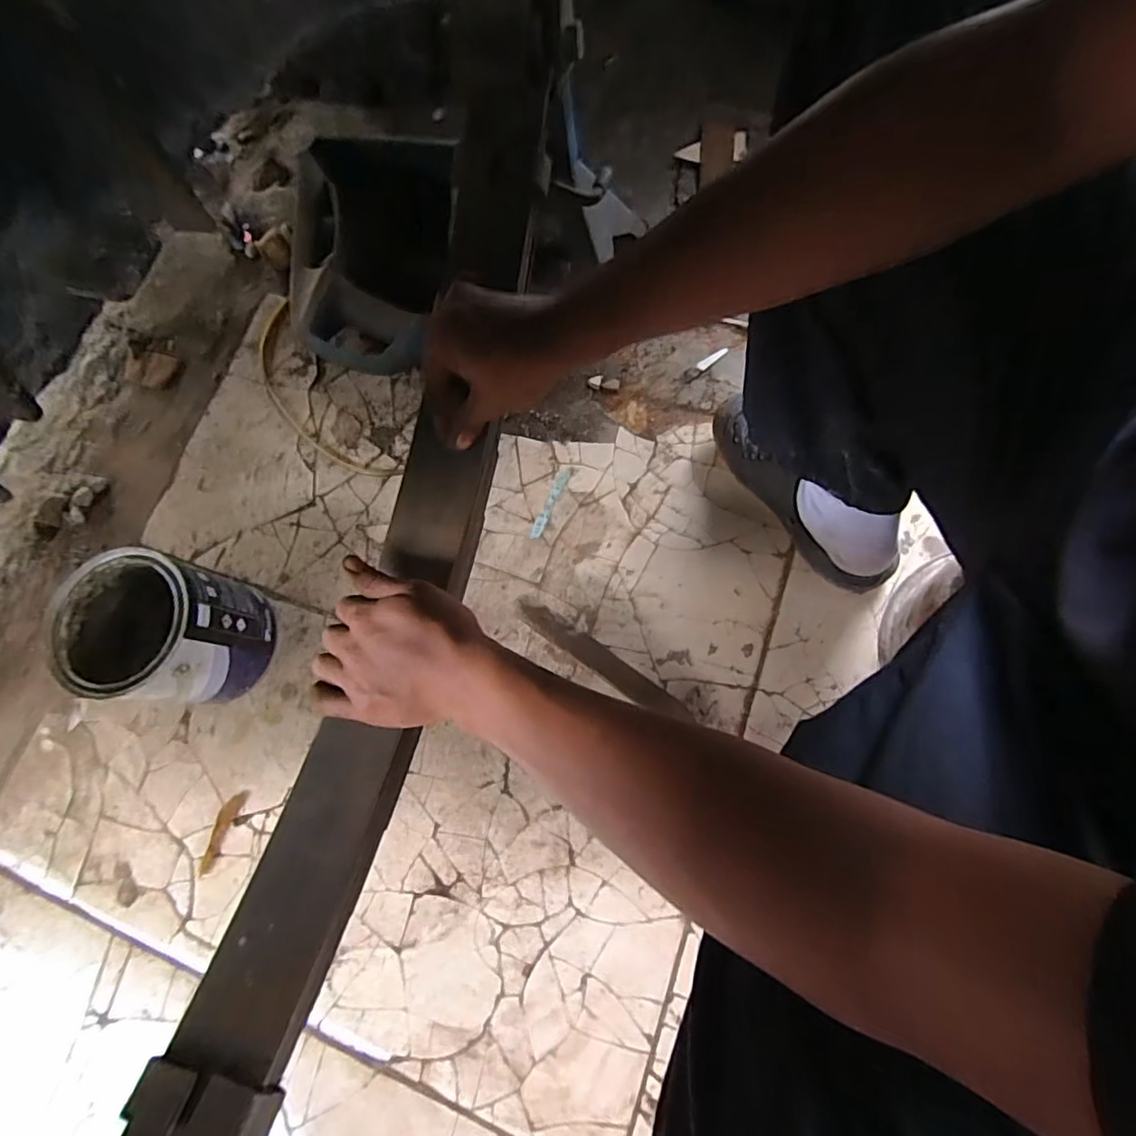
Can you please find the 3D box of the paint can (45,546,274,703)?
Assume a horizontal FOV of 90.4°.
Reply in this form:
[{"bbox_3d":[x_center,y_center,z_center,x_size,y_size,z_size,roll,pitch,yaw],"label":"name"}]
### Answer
[{"bbox_3d":[-0.442,0.069,0.635,0.158,0.159,0.150,0,74,2],"label":"paint can"}]

